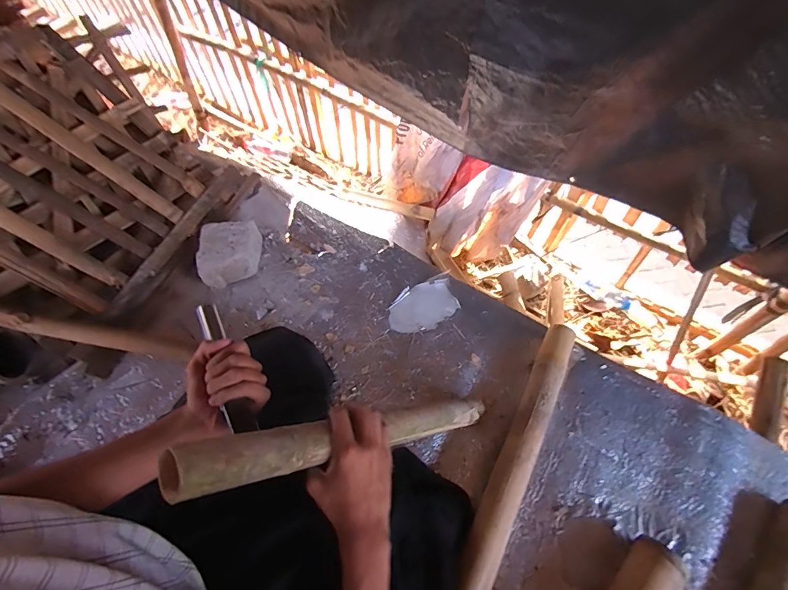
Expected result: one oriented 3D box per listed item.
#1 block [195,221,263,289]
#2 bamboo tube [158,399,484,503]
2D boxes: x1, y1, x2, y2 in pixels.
[{"bbox_3d":[-0.363,-0.089,0.880,0.121,0.087,0.130,-8,60,-6],"label":"block"},{"bbox_3d":[-0.034,0.193,0.551,0.505,0.046,0.054,7,49,-45],"label":"bamboo tube"}]

